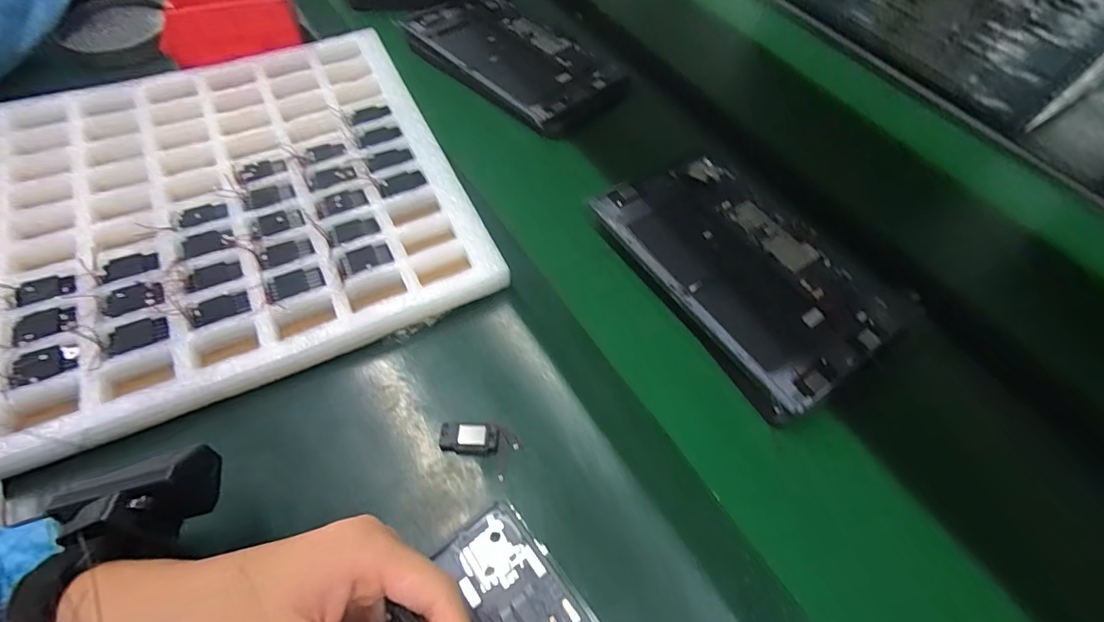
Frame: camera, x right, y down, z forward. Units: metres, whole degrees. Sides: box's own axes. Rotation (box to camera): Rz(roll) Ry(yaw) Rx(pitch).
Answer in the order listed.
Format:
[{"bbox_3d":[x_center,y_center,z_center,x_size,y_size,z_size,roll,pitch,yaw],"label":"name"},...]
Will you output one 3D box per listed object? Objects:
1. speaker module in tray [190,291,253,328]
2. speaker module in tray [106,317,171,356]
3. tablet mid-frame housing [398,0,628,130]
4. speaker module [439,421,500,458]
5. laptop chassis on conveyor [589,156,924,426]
[{"bbox_3d":[-0.248,-0.002,0.360,0.038,0.008,0.025,-26,63,-18],"label":"speaker module in tray"},{"bbox_3d":[-0.298,0.019,0.346,0.043,0.009,0.026,-20,61,-15],"label":"speaker module in tray"},{"bbox_3d":[-0.054,-0.333,0.618,0.163,0.030,0.289,-36,67,-23],"label":"tablet mid-frame housing"},{"bbox_3d":[-0.057,0.089,0.335,0.039,0.008,0.020,2,58,-2],"label":"speaker module"},{"bbox_3d":[0.167,-0.042,0.426,0.177,0.016,0.242,-31,65,-21],"label":"laptop chassis on conveyor"}]

